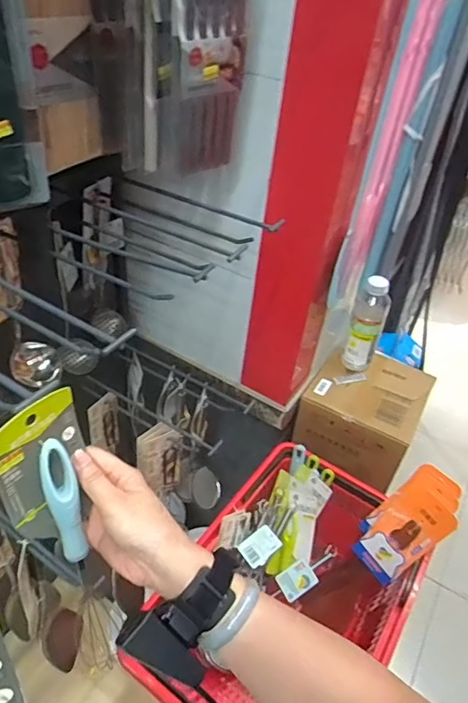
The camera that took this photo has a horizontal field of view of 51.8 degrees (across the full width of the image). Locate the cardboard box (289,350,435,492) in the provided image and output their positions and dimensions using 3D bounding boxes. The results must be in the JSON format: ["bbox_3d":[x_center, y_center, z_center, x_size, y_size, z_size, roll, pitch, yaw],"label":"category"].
[{"bbox_3d":[0.270,0.123,1.020,0.213,0.150,0.223,24,43,19],"label":"cardboard box"}]

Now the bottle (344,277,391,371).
[{"bbox_3d":[0.269,-0.056,0.972,0.065,0.218,0.055,20,42,15],"label":"bottle"}]

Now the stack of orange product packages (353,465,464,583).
[{"bbox_3d":[0.291,0.291,0.814,0.037,0.208,0.105,16,24,-49],"label":"stack of orange product packages"}]

